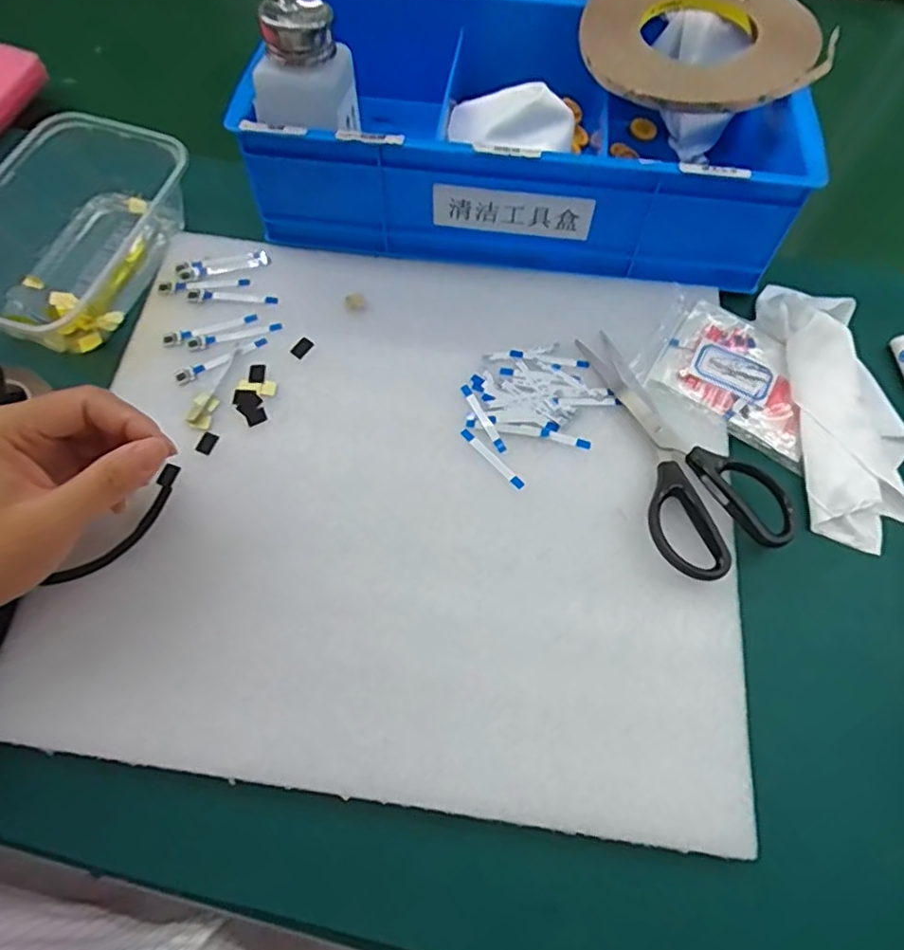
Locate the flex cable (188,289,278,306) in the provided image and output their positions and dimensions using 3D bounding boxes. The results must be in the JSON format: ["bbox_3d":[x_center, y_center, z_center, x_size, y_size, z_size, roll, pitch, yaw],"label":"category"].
[{"bbox_3d":[-0.146,-0.118,0.414,0.060,0.005,0.010,5,65,2],"label":"flex cable"}]

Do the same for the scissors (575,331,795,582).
[{"bbox_3d":[0.122,-0.020,0.361,0.071,0.014,0.160,-23,67,-11],"label":"scissors"}]

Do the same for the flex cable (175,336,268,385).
[{"bbox_3d":[-0.145,-0.073,0.393,0.059,0.004,0.010,-25,67,-12],"label":"flex cable"}]

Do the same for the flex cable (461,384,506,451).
[{"bbox_3d":[0.019,-0.035,0.374,0.006,0.004,0.048,-26,68,-12],"label":"flex cable"}]

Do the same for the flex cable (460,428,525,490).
[{"bbox_3d":[0.024,-0.010,0.365,0.006,0.004,0.049,-39,71,-17],"label":"flex cable"}]

